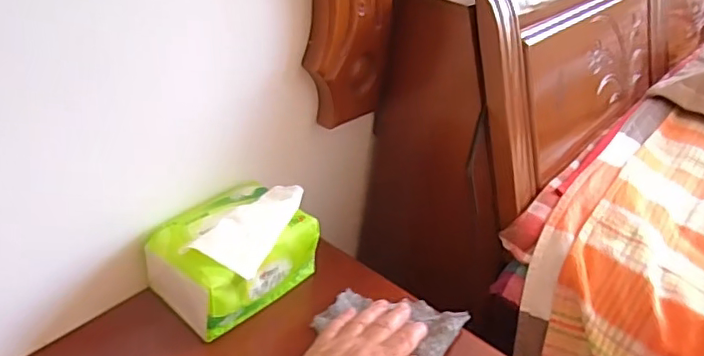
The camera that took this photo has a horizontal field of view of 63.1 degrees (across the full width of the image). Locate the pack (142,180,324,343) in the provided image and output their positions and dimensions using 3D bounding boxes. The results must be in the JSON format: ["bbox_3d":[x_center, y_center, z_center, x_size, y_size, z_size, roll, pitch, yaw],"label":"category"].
[{"bbox_3d":[-0.110,0.067,0.541,0.098,0.085,0.144,27,38,28],"label":"pack"}]

